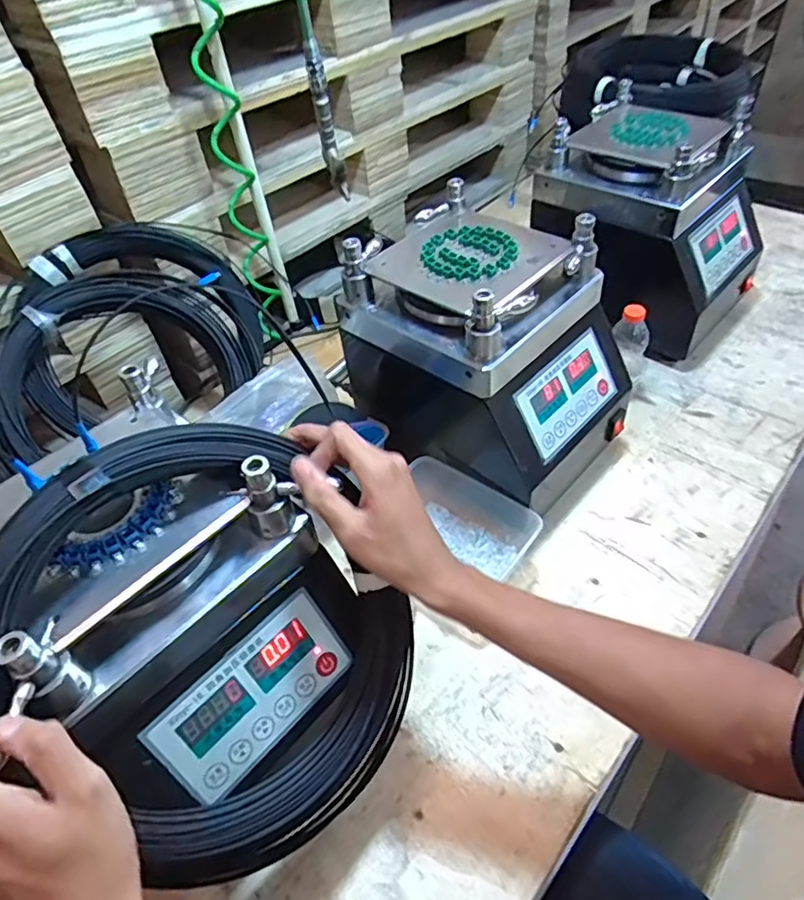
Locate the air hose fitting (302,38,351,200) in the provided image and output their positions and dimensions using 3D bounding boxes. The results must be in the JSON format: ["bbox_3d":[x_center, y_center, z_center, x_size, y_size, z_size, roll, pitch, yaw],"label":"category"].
[{"bbox_3d":[-0.097,-0.423,0.766,0.029,0.173,0.055,-9,47,-3],"label":"air hose fitting"}]

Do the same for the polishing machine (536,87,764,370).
[{"bbox_3d":[0.371,-0.340,0.907,0.288,0.291,0.222,32,58,30],"label":"polishing machine"}]

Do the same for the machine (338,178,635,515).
[{"bbox_3d":[0.105,-0.107,0.724,0.281,0.284,0.223,34,59,31],"label":"machine"}]

